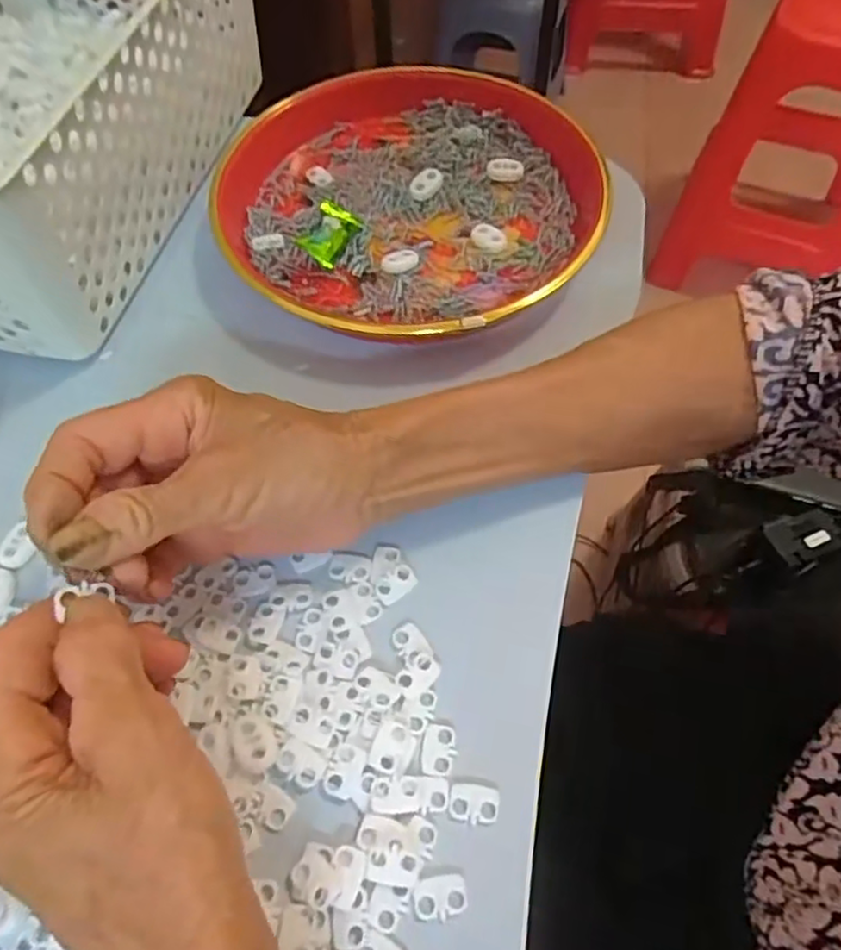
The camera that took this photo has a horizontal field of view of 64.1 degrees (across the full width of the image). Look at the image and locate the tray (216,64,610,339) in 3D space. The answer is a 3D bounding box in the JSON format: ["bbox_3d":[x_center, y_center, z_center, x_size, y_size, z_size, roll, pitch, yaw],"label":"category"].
[{"bbox_3d":[-0.007,-0.158,0.387,0.207,0.039,0.215,-1,60,1],"label":"tray"}]

